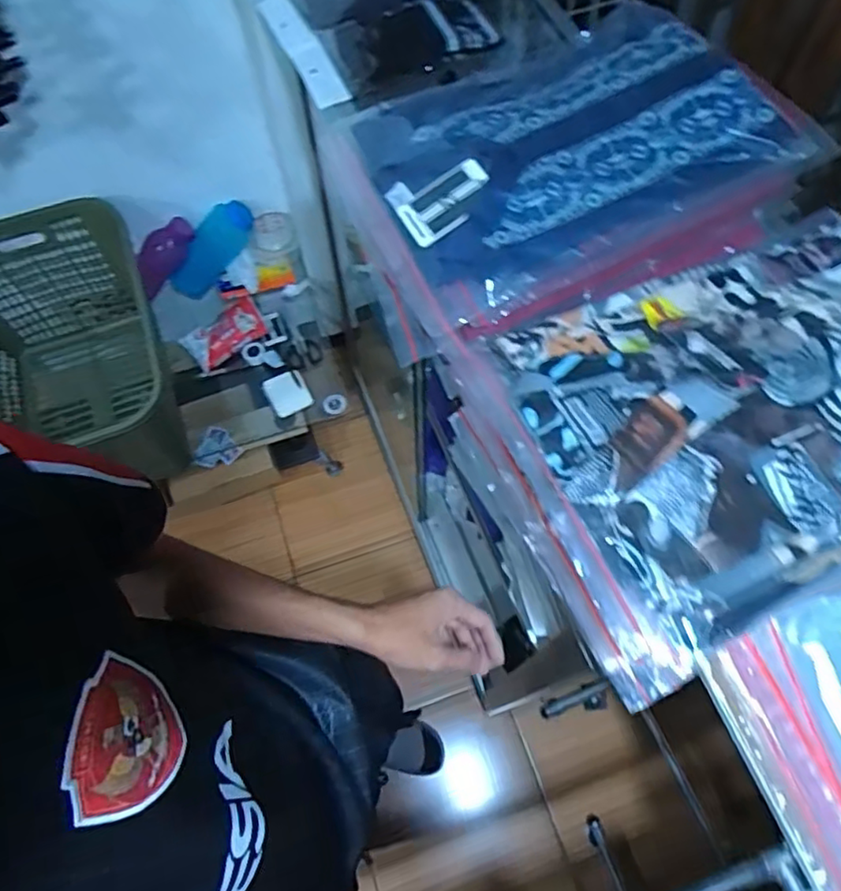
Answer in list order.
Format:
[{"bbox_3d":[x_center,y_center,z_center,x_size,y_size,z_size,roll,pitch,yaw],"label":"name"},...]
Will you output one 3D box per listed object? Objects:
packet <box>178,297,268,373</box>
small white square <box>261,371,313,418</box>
[{"bbox_3d":[-0.446,-0.256,1.427,0.194,0.058,0.086,-38,69,-15],"label":"packet"},{"bbox_3d":[-0.298,-0.117,1.375,0.097,0.026,0.090,-26,89,-32],"label":"small white square"}]

